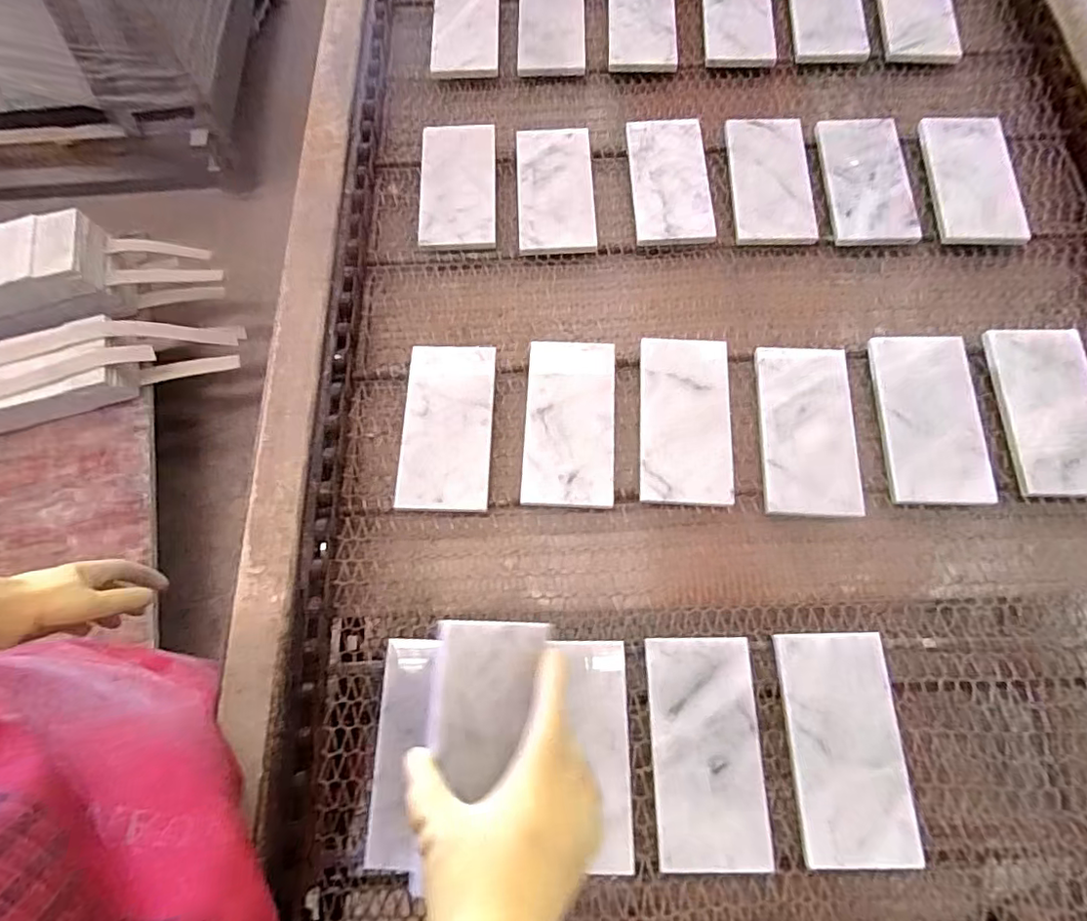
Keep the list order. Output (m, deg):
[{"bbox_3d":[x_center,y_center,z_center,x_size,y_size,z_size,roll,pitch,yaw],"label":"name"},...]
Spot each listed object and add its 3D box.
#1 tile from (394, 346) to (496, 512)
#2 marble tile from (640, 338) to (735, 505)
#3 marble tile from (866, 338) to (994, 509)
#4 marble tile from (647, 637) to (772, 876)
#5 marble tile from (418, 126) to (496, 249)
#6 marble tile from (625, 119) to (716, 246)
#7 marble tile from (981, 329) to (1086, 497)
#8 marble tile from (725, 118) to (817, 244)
[{"bbox_3d":[-0.085,-0.032,0.493,0.078,0.006,0.155,1,68,0],"label":"tile"},{"bbox_3d":[0.126,-0.038,0.492,0.078,0.006,0.155,3,71,3],"label":"marble tile"},{"bbox_3d":[0.336,-0.038,0.484,0.079,0.006,0.155,0,71,9],"label":"marble tile"},{"bbox_3d":[0.120,0.213,0.407,0.077,0.005,0.153,-1,74,1],"label":"marble tile"},{"bbox_3d":[-0.090,-0.288,0.579,0.077,0.009,0.147,-3,71,3],"label":"marble tile"},{"bbox_3d":[0.130,-0.293,0.579,0.077,0.016,0.152,-1,69,2],"label":"marble tile"},{"bbox_3d":[0.444,-0.044,0.483,0.082,0.011,0.154,1,70,3],"label":"marble tile"},{"bbox_3d":[0.235,-0.298,0.575,0.085,0.014,0.158,3,69,3],"label":"marble tile"}]

